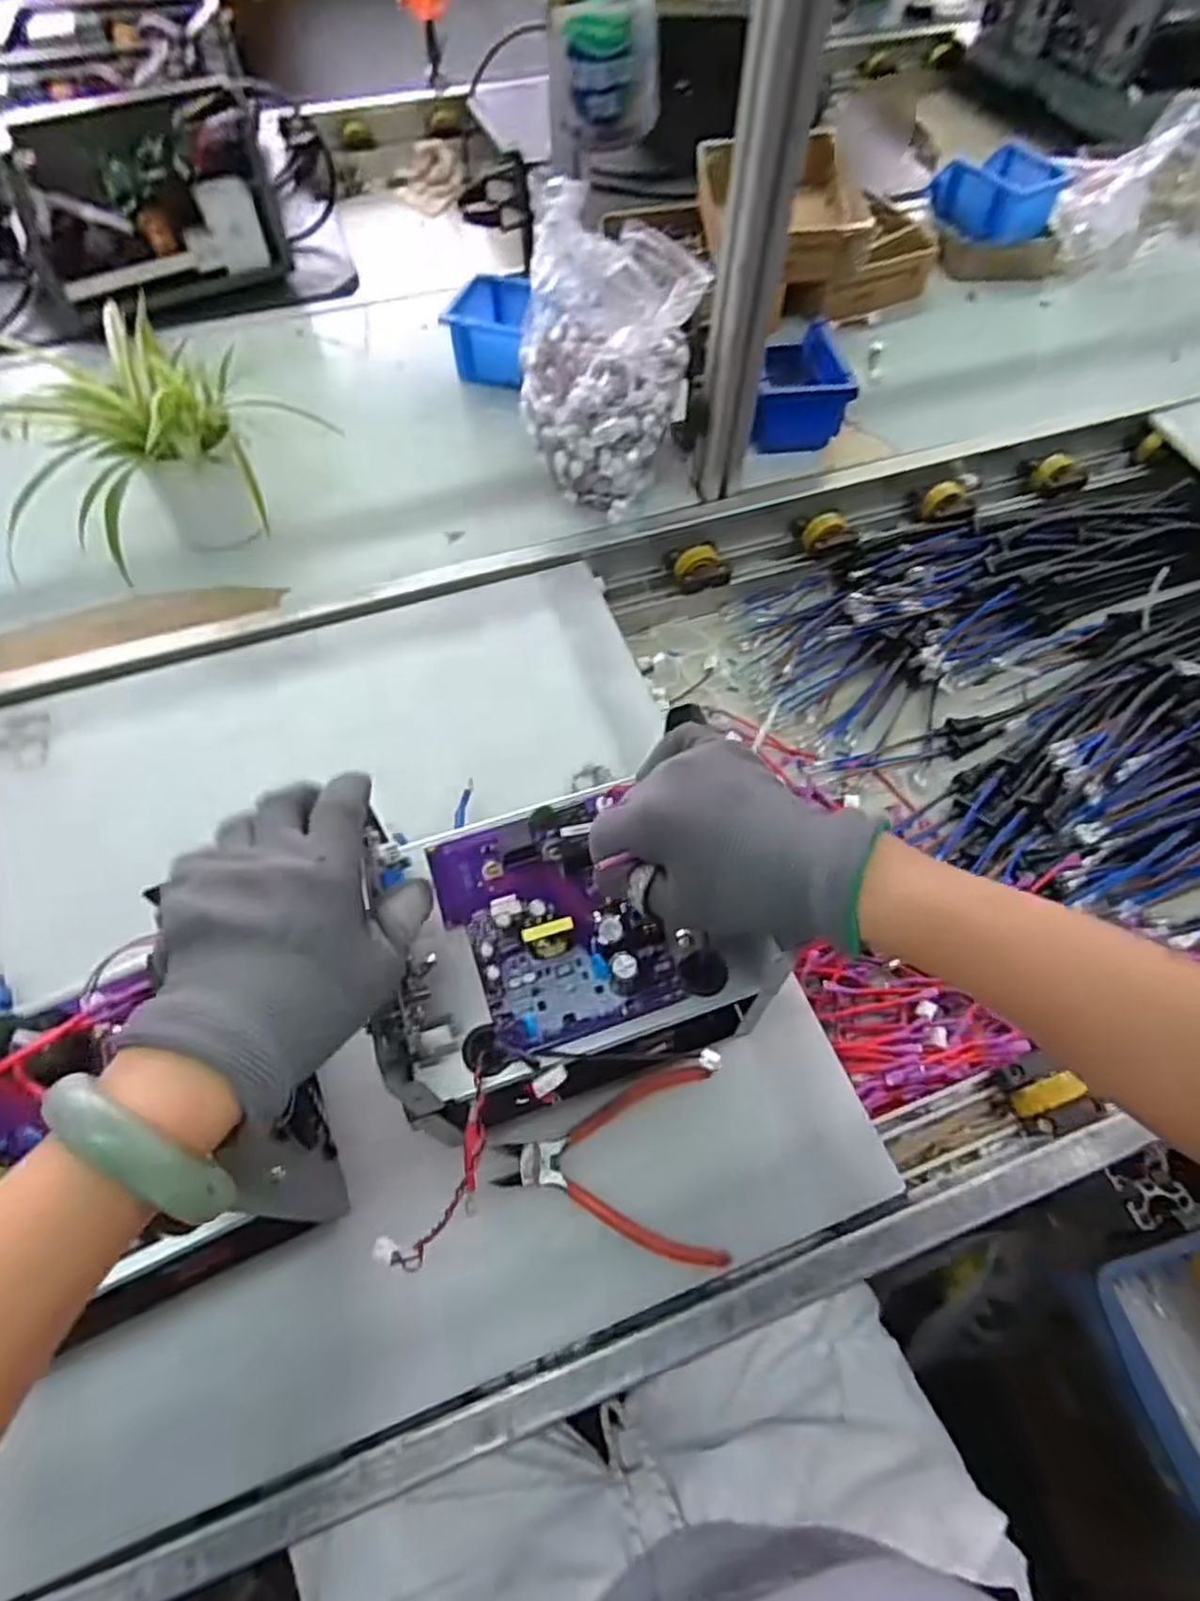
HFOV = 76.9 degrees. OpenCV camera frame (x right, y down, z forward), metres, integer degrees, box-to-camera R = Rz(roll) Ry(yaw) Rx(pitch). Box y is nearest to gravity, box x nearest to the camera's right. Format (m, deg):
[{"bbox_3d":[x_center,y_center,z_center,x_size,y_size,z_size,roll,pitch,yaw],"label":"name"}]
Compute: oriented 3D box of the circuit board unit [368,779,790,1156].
[{"bbox_3d":[-0.019,0.066,0.403,0.197,0.045,0.158,-16,61,-10],"label":"circuit board unit"}]

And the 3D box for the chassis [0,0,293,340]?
[{"bbox_3d":[-0.621,-0.848,0.976,0.372,0.178,0.519,-23,63,-14],"label":"chassis"}]

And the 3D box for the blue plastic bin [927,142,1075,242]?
[{"bbox_3d":[0.531,-0.803,0.999,0.140,0.059,0.147,-25,63,-14],"label":"blue plastic bin"}]

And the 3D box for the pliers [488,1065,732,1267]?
[{"bbox_3d":[0.006,0.227,0.480,0.137,0.020,0.113,1,60,0],"label":"pliers"}]

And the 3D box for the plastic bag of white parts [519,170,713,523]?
[{"bbox_3d":[-0.007,-0.404,0.717,0.162,0.211,0.133,36,65,18],"label":"plastic bag of white parts"}]

